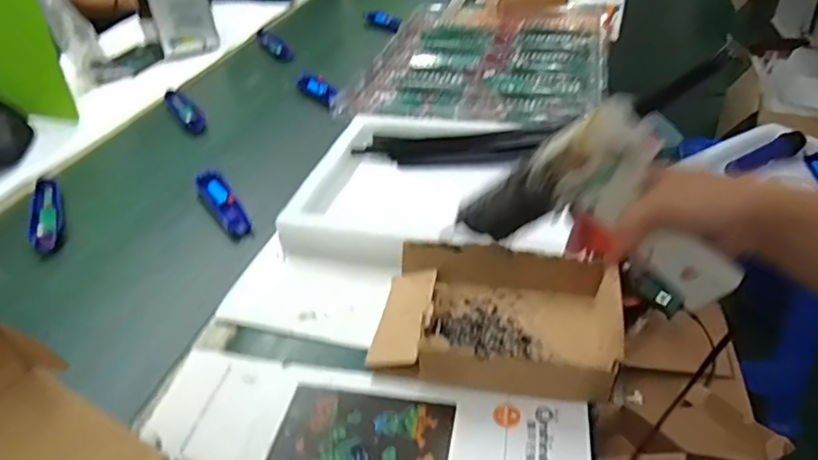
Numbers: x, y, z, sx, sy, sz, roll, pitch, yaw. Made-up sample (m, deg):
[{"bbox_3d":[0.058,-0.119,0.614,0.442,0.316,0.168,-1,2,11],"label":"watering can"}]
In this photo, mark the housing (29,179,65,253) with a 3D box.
[{"bbox_3d":[-0.483,-0.026,0.759,0.038,0.015,0.173,-18,40,-20],"label":"housing"}]

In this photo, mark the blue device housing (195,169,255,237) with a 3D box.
[{"bbox_3d":[-0.255,-0.042,0.776,0.036,0.021,0.157,-23,42,-25],"label":"blue device housing"}]

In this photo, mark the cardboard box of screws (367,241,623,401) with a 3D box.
[{"bbox_3d":[0.080,0.078,0.541,0.210,0.051,0.156,8,38,14],"label":"cardboard box of screws"}]

